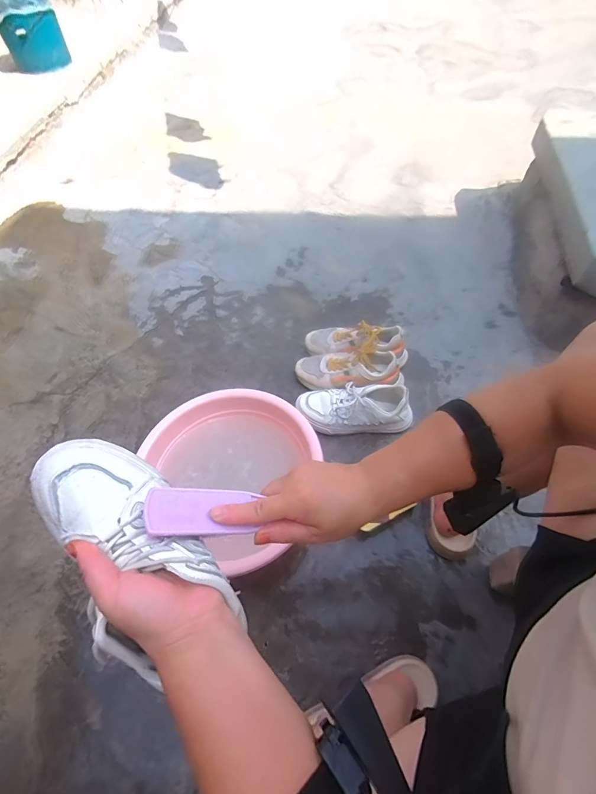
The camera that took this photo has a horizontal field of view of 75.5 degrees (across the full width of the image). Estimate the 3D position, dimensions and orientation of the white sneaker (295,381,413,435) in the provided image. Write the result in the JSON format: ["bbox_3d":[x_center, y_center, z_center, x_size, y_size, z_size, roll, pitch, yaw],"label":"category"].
[{"bbox_3d":[0.124,0.020,0.844,0.237,0.099,0.097,-3,57,0],"label":"white sneaker"}]

